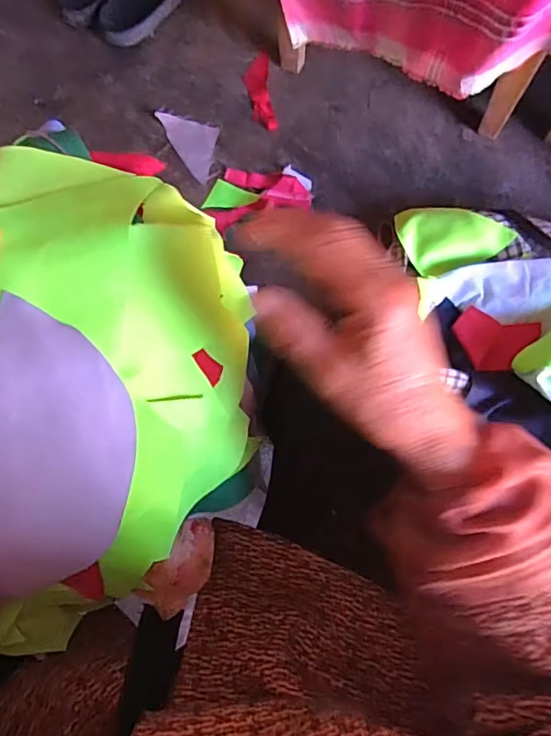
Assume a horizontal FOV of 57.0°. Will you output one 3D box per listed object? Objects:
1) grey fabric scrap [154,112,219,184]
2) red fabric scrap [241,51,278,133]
[{"bbox_3d":[-0.137,-0.392,0.867,0.078,0.013,0.142,-36,81,0],"label":"grey fabric scrap"},{"bbox_3d":[-0.028,-0.480,0.879,0.046,0.011,0.143,-8,82,4],"label":"red fabric scrap"}]

